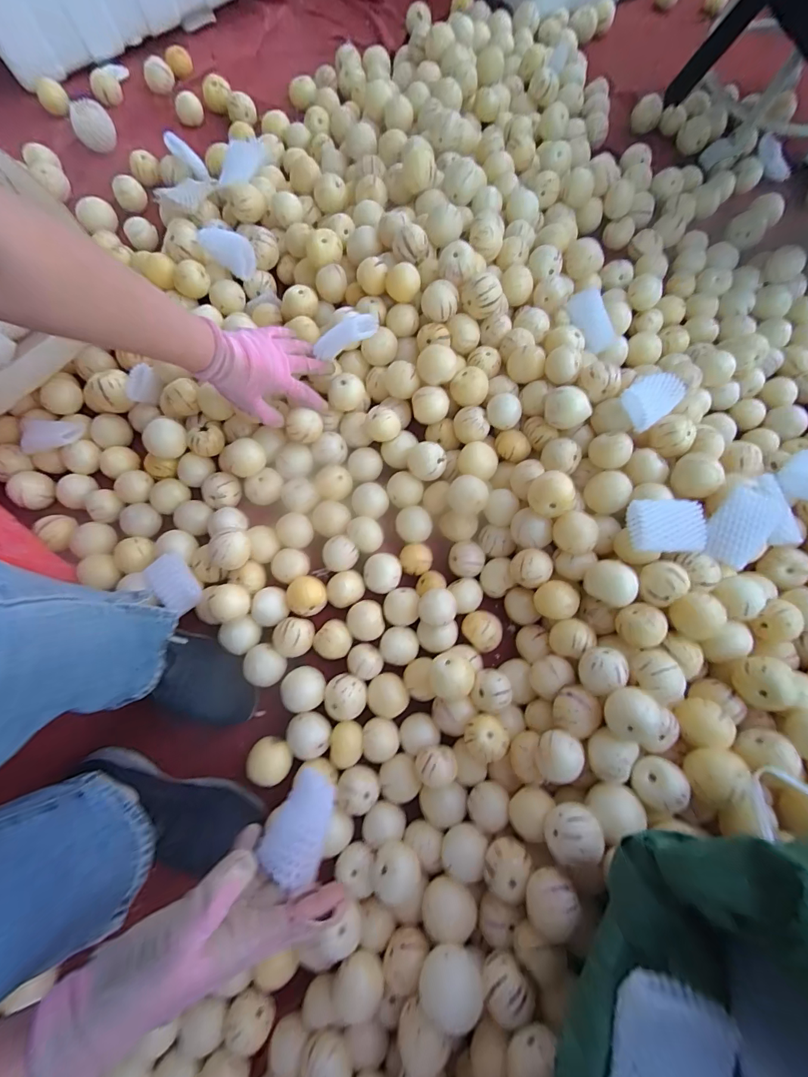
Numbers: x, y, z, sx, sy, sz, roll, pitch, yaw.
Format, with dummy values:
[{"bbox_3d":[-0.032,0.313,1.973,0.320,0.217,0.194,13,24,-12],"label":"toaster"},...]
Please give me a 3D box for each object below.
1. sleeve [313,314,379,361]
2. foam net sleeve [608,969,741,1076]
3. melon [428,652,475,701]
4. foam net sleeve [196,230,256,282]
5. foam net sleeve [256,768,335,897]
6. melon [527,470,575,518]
[{"bbox_3d":[-0.072,-0.256,0.534,0.084,0.036,0.028,-19,74,21],"label":"sleeve"},{"bbox_3d":[0.173,0.327,0.264,0.064,0.033,0.068,19,75,4],"label":"foam net sleeve"},{"bbox_3d":[0.054,0.157,0.481,0.051,0.054,0.050,0,75,-1],"label":"melon"},{"bbox_3d":[-0.259,-0.423,0.617,0.075,0.041,0.034,30,76,7],"label":"foam net sleeve"},{"bbox_3d":[-0.081,0.232,0.337,0.047,0.028,0.071,9,48,20],"label":"foam net sleeve"},{"bbox_3d":[0.171,-0.050,0.494,0.053,0.049,0.043,42,78,9],"label":"melon"}]

